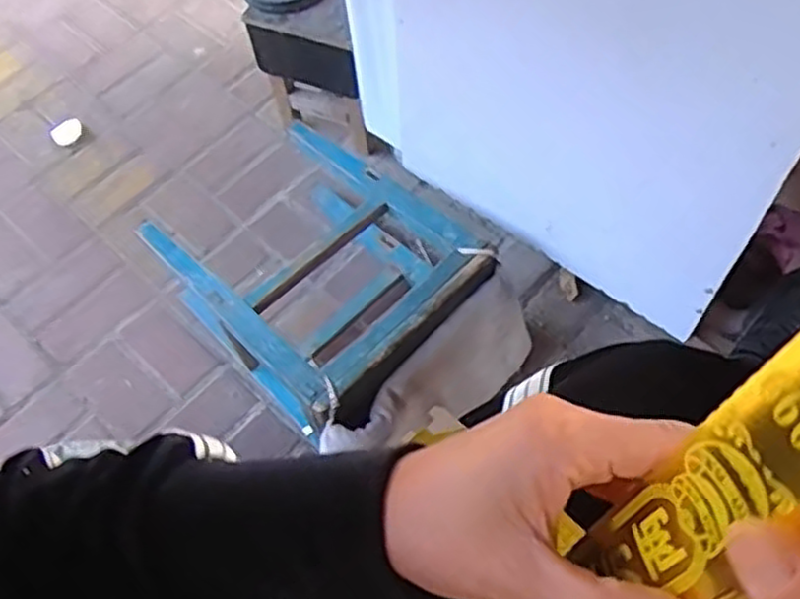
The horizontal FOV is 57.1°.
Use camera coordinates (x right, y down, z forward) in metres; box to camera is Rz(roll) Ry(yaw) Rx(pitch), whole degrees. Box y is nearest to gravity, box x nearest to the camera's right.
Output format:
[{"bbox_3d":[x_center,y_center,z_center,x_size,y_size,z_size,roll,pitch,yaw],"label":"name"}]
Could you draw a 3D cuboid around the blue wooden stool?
[{"bbox_3d":[-0.103,-0.035,1.181,0.381,0.236,0.488,-40,65,-17],"label":"blue wooden stool"}]

